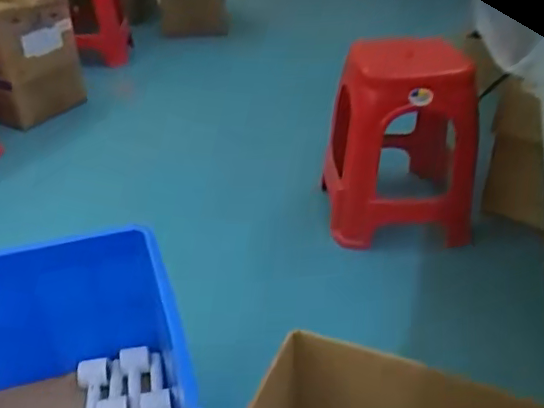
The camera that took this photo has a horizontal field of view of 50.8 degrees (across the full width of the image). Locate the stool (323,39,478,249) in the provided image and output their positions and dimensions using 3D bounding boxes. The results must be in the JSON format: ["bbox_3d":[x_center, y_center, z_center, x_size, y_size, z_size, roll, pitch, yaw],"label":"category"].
[{"bbox_3d":[0.344,-0.183,1.577,0.363,0.527,0.398,5,34,10],"label":"stool"}]

